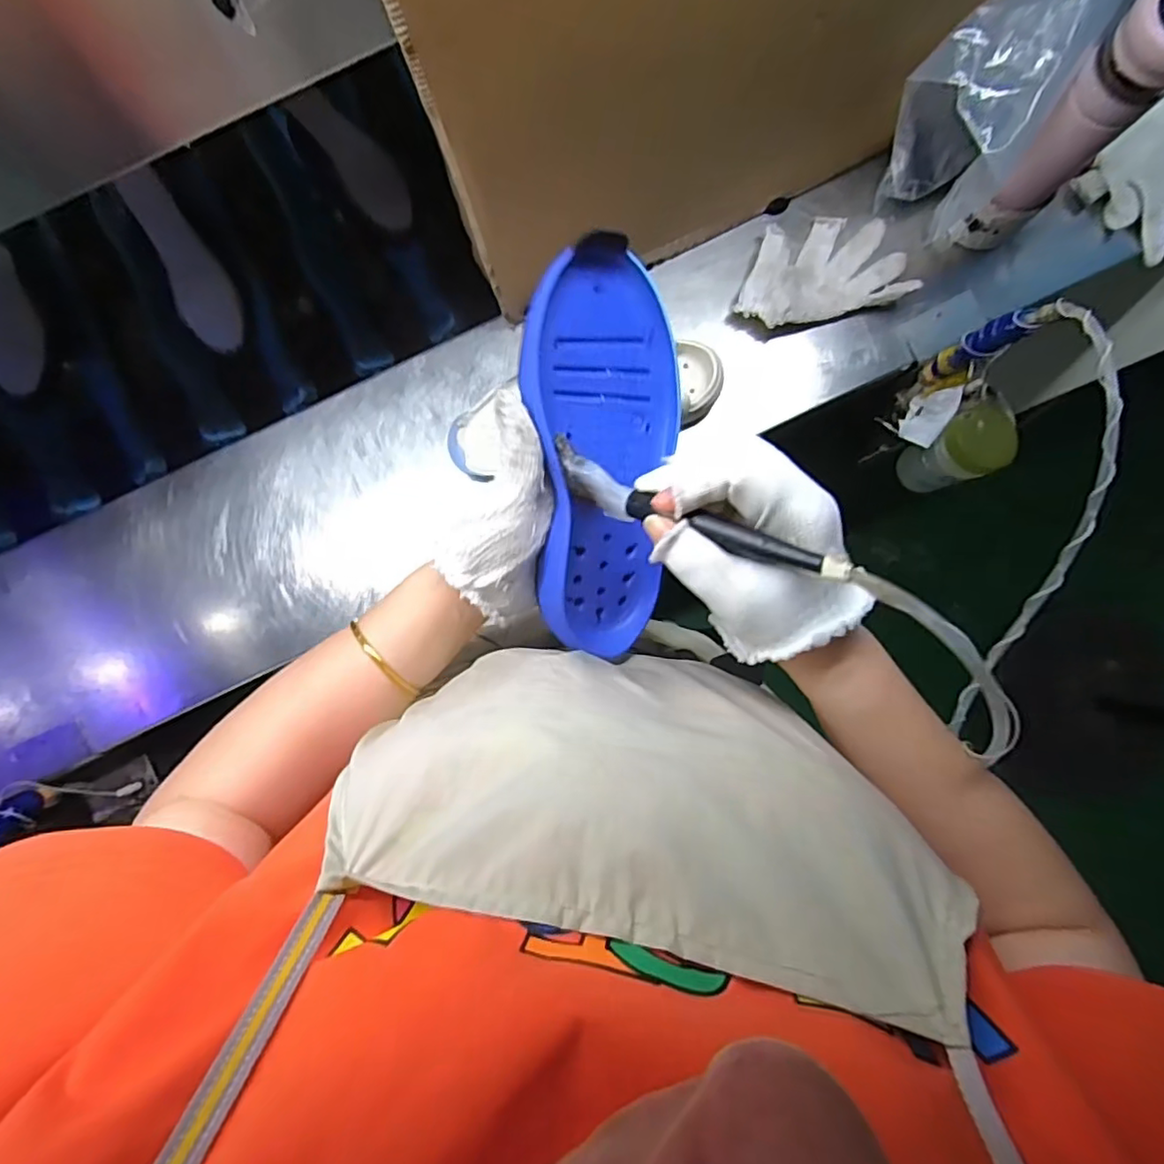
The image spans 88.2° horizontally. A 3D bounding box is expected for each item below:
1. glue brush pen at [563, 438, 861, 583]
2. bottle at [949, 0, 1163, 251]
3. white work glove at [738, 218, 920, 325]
[{"bbox_3d":[0.051,-0.036,0.294,0.157,0.026,0.023,23,82,29],"label":"glue brush pen"},{"bbox_3d":[0.414,-0.383,0.519,0.067,0.227,0.059,45,83,0],"label":"bottle"},{"bbox_3d":[0.245,-0.326,0.625,0.171,0.032,0.103,-14,86,-6],"label":"white work glove"}]

